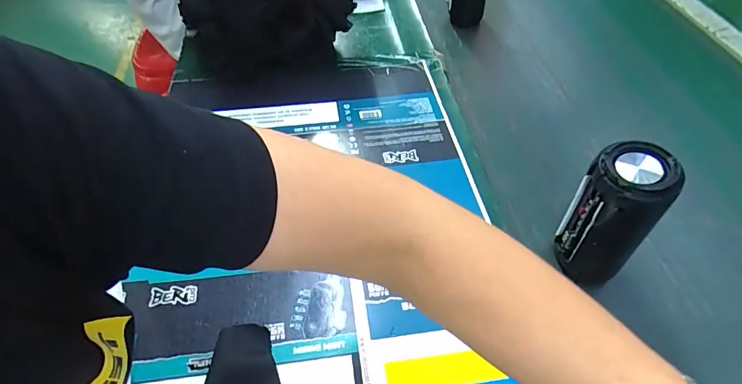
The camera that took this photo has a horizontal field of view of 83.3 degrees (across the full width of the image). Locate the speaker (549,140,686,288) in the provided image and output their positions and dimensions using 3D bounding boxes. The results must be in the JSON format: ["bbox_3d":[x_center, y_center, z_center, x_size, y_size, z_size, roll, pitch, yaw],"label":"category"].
[{"bbox_3d":[0.210,0.024,0.371,0.051,0.135,0.063,-8,51,-6],"label":"speaker"}]

